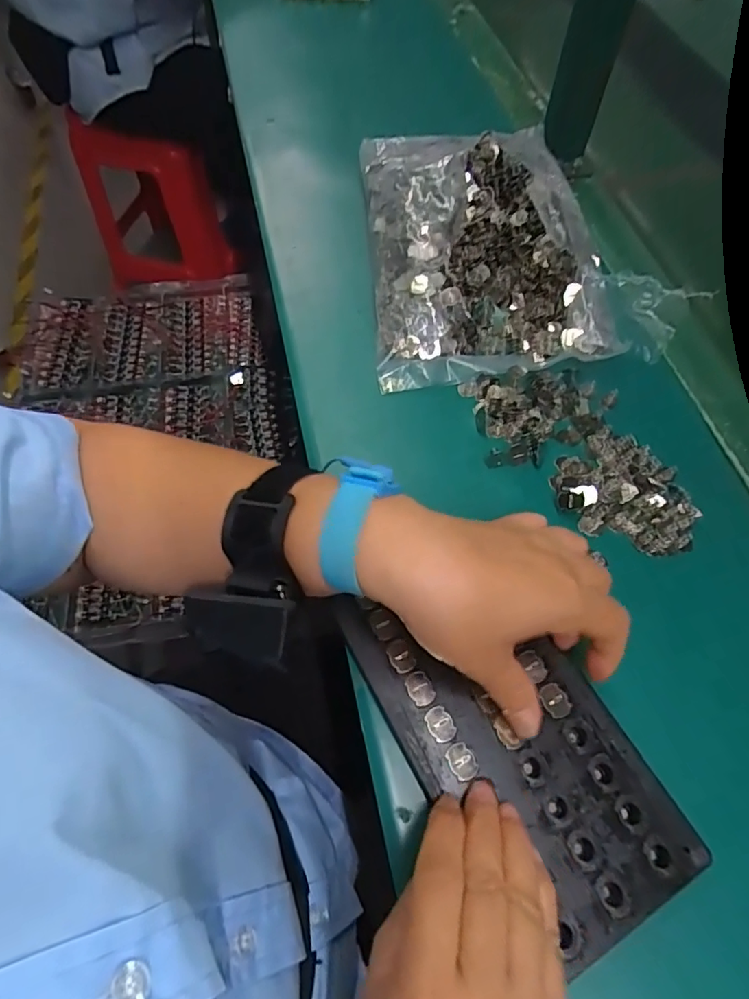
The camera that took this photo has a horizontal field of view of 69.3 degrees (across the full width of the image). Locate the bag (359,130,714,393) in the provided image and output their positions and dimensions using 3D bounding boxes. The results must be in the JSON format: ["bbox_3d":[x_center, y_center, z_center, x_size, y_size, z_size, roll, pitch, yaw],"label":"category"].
[{"bbox_3d":[0.109,-0.221,0.465,0.226,0.066,0.253,-4,61,-3],"label":"bag"}]

